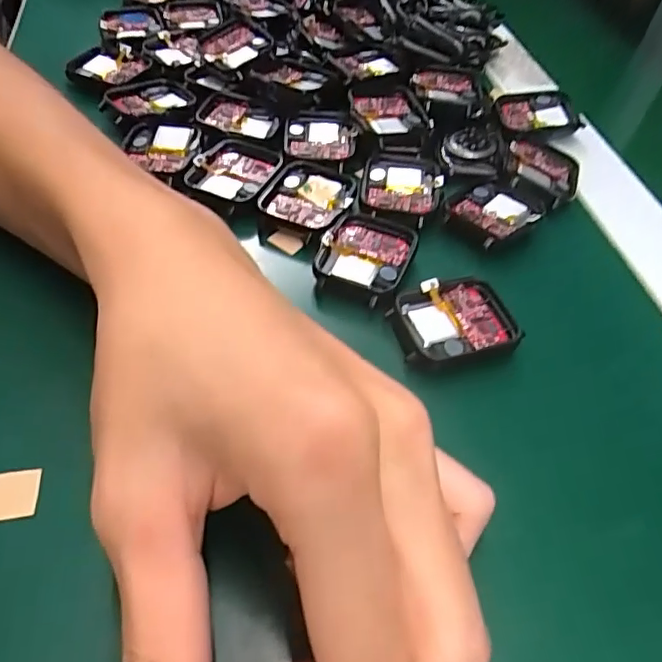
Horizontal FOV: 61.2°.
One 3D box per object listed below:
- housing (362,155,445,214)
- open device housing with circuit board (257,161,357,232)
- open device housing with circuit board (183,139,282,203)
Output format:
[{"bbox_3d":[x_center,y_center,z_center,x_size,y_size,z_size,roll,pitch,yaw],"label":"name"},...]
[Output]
[{"bbox_3d":[0.034,-0.069,0.268,0.036,0.006,0.044,7,50,0],"label":"housing"},{"bbox_3d":[-0.010,-0.062,0.257,0.038,0.004,0.044,16,53,10],"label":"open device housing with circuit board"},{"bbox_3d":[-0.045,-0.078,0.265,0.036,0.005,0.041,21,51,12],"label":"open device housing with circuit board"}]

